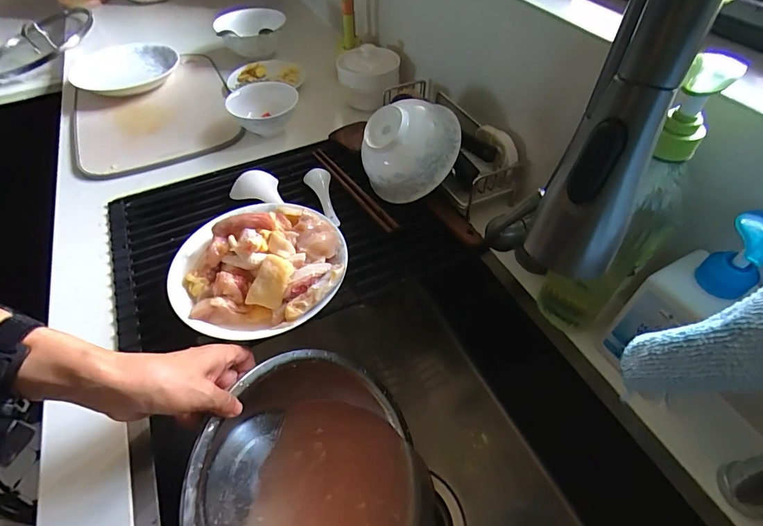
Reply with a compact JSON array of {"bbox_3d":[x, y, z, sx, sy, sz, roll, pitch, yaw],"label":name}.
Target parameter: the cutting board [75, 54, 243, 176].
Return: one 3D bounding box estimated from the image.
[{"bbox_3d":[-0.428,-0.294,0.745,0.260,0.019,0.360,-22,53,-16],"label":"cutting board"}]

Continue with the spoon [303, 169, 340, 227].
[{"bbox_3d":[-0.082,-0.093,0.567,0.037,0.016,0.117,-15,51,-10],"label":"spoon"}]

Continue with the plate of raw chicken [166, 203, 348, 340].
[{"bbox_3d":[-0.136,0.006,0.452,0.192,0.072,0.167,-25,54,-18],"label":"plate of raw chicken"}]

